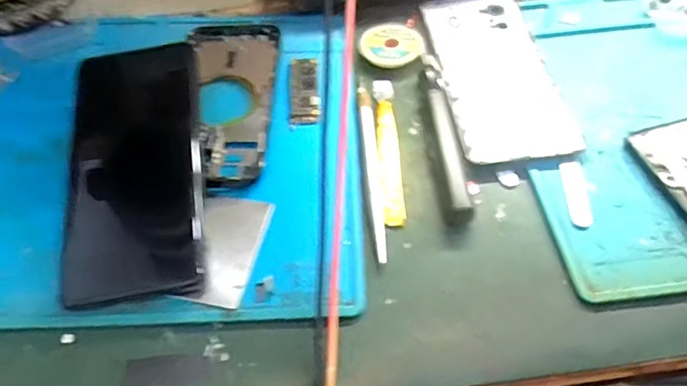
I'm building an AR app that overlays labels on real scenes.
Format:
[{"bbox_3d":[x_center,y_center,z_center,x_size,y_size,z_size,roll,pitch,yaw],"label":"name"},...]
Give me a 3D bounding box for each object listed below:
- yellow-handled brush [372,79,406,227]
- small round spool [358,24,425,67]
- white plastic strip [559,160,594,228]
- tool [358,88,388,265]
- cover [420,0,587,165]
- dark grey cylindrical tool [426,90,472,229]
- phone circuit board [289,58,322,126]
[{"bbox_3d":[0.029,-0.031,0.337,0.015,0.010,0.122,-2,55,1],"label":"yellow-handled brush"},{"bbox_3d":[0.034,-0.110,0.383,0.047,0.010,0.047,-1,55,2],"label":"small round spool"},{"bbox_3d":[0.137,-0.001,0.307,0.013,0.004,0.045,0,55,3],"label":"white plastic strip"},{"bbox_3d":[0.018,-0.017,0.323,0.009,0.005,0.132,-4,55,-1],"label":"tool"},{"bbox_3d":[0.104,-0.086,0.364,0.076,0.006,0.158,-6,55,-2],"label":"cover"},{"bbox_3d":[0.064,-0.024,0.323,0.014,0.012,0.100,-2,56,-2],"label":"dark grey cylindrical tool"},{"bbox_3d":[-0.026,-0.072,0.362,0.020,0.006,0.061,-3,55,0],"label":"phone circuit board"}]

